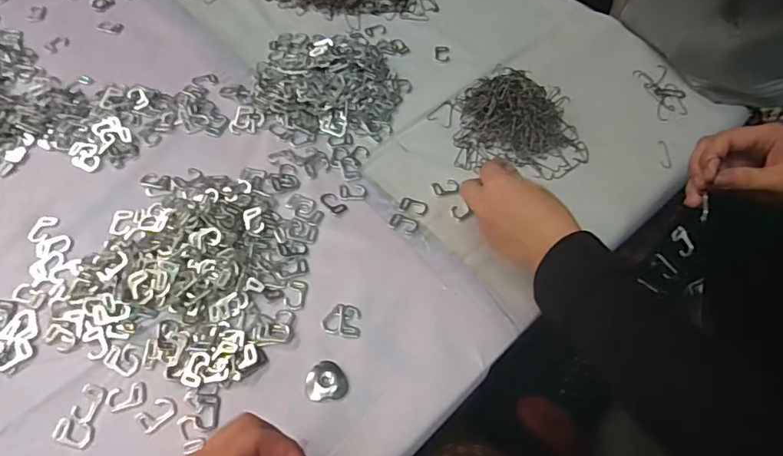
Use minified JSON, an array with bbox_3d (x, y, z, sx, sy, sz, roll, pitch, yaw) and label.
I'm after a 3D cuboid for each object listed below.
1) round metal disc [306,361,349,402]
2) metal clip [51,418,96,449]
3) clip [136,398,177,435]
[{"bbox_3d":[-0.058,0.135,0.445,0.037,0.011,0.034,2,60,-3],"label":"round metal disc"},{"bbox_3d":[-0.264,0.170,0.414,0.034,0.004,0.020,12,60,4],"label":"metal clip"},{"bbox_3d":[-0.200,0.158,0.425,0.030,0.004,0.021,-37,68,-22],"label":"clip"}]

